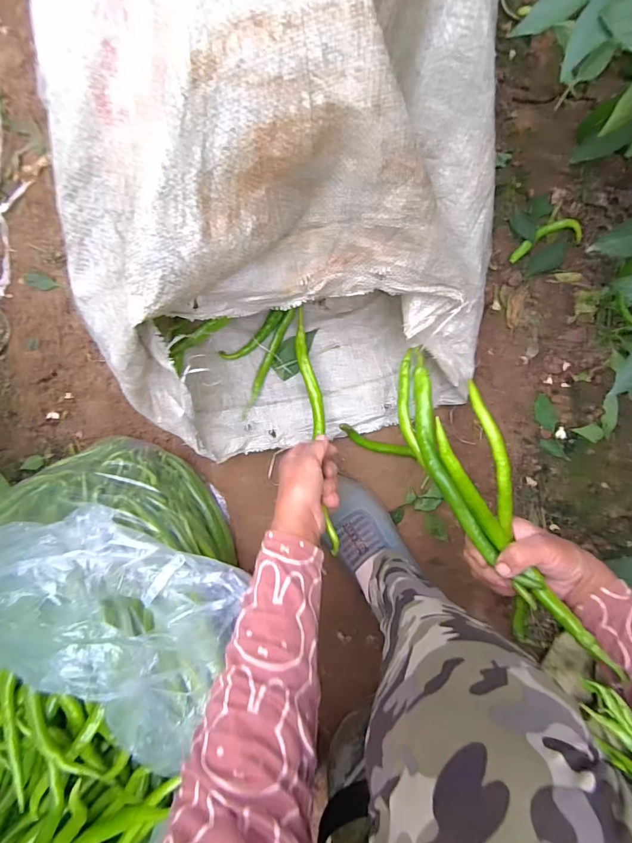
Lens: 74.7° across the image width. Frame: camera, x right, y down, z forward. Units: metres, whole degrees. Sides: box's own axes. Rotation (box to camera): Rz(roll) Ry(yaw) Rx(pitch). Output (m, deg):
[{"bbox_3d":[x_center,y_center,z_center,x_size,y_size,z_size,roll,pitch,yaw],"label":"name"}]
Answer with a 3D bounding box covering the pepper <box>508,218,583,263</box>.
[{"bbox_3d":[0.330,-0.264,0.601,0.099,0.025,0.039,-16,96,-1],"label":"pepper"}]

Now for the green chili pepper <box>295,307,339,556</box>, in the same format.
[{"bbox_3d":[0.001,0.001,0.476,0.022,0.027,0.286,-8,71,-1],"label":"green chili pepper"}]

